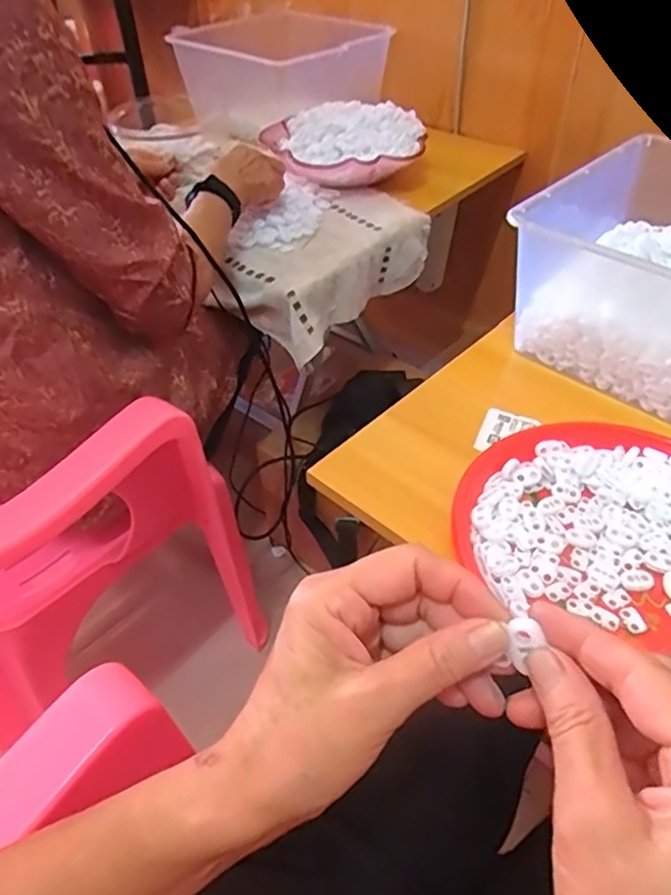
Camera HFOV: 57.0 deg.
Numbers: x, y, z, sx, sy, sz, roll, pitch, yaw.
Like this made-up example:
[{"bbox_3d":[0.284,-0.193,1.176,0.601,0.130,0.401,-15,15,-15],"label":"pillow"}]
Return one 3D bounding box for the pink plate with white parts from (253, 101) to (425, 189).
[{"bbox_3d":[0.017,-0.458,0.919,0.222,0.041,0.192,-24,59,-5],"label":"pink plate with white parts"}]

